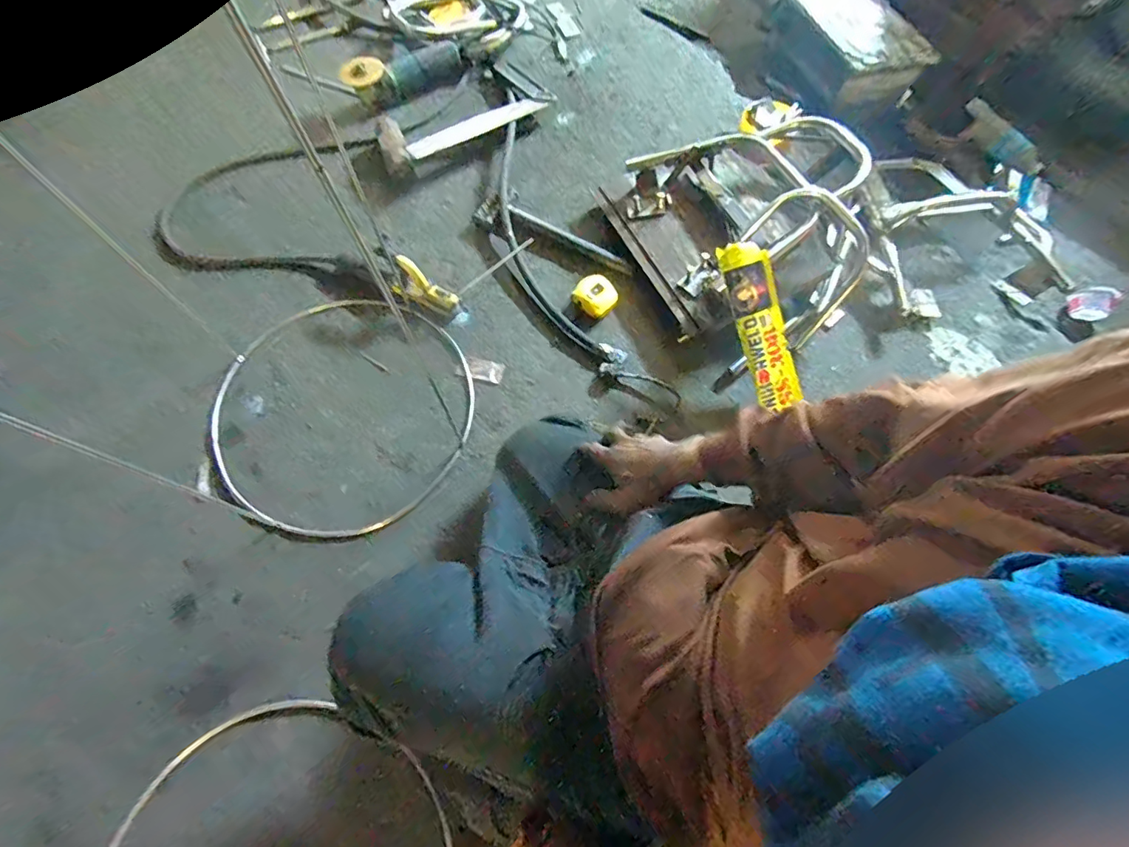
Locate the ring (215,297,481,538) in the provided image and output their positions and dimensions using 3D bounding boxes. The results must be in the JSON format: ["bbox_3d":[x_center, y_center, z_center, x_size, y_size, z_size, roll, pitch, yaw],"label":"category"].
[{"bbox_3d":[-0.362,-0.033,0.852,0.418,0.016,0.426,0,67,-1],"label":"ring"}]

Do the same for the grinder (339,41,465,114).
[{"bbox_3d":[-0.337,-0.758,1.101,0.261,0.075,0.087,-36,72,-13],"label":"grinder"}]

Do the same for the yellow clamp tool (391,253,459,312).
[{"bbox_3d":[-0.247,-0.238,0.905,0.122,0.079,0.043,26,69,10],"label":"yellow clamp tool"}]

